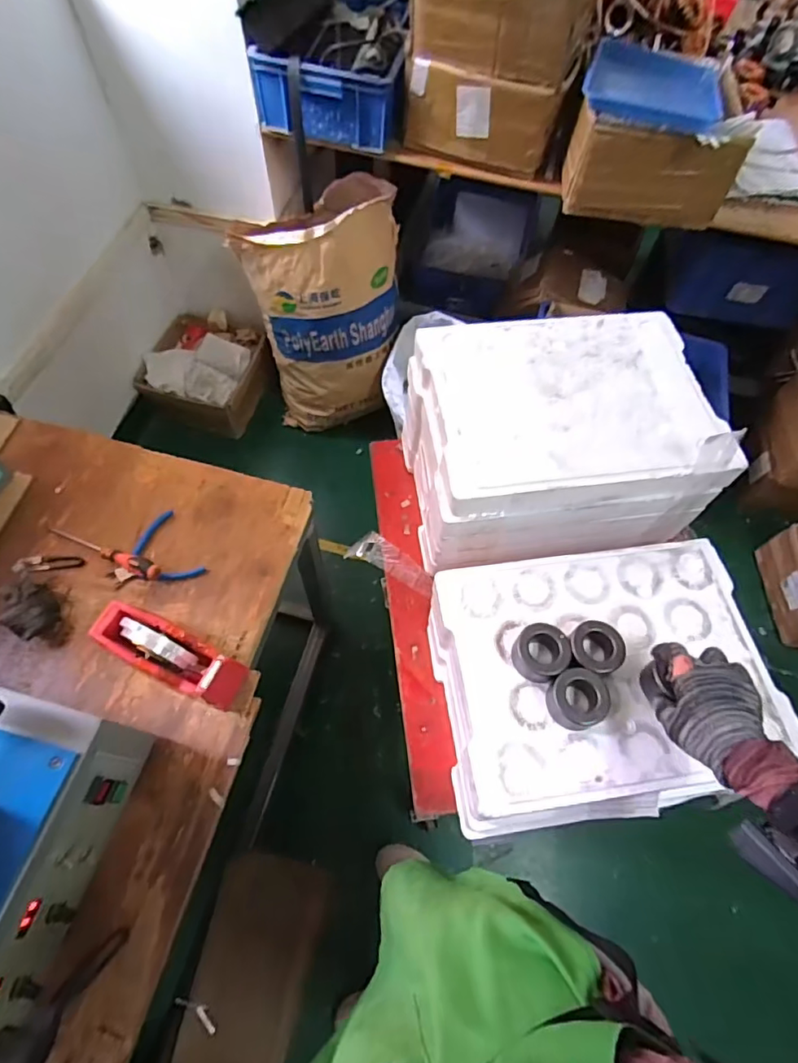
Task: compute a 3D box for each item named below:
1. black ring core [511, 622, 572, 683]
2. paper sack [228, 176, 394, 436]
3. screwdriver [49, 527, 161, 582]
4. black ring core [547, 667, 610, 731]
[{"bbox_3d":[0.167,0.141,0.628,0.060,0.040,0.061,1,63,-3],"label":"black ring core"},{"bbox_3d":[-0.213,-0.619,1.563,0.409,0.606,0.313,-1,63,-4],"label":"paper sack"},{"bbox_3d":[-0.485,0.029,0.879,0.229,0.026,0.026,17,63,19],"label":"screwdriver"},{"bbox_3d":[0.198,0.186,0.603,0.070,0.040,0.068,2,63,-2],"label":"black ring core"}]

